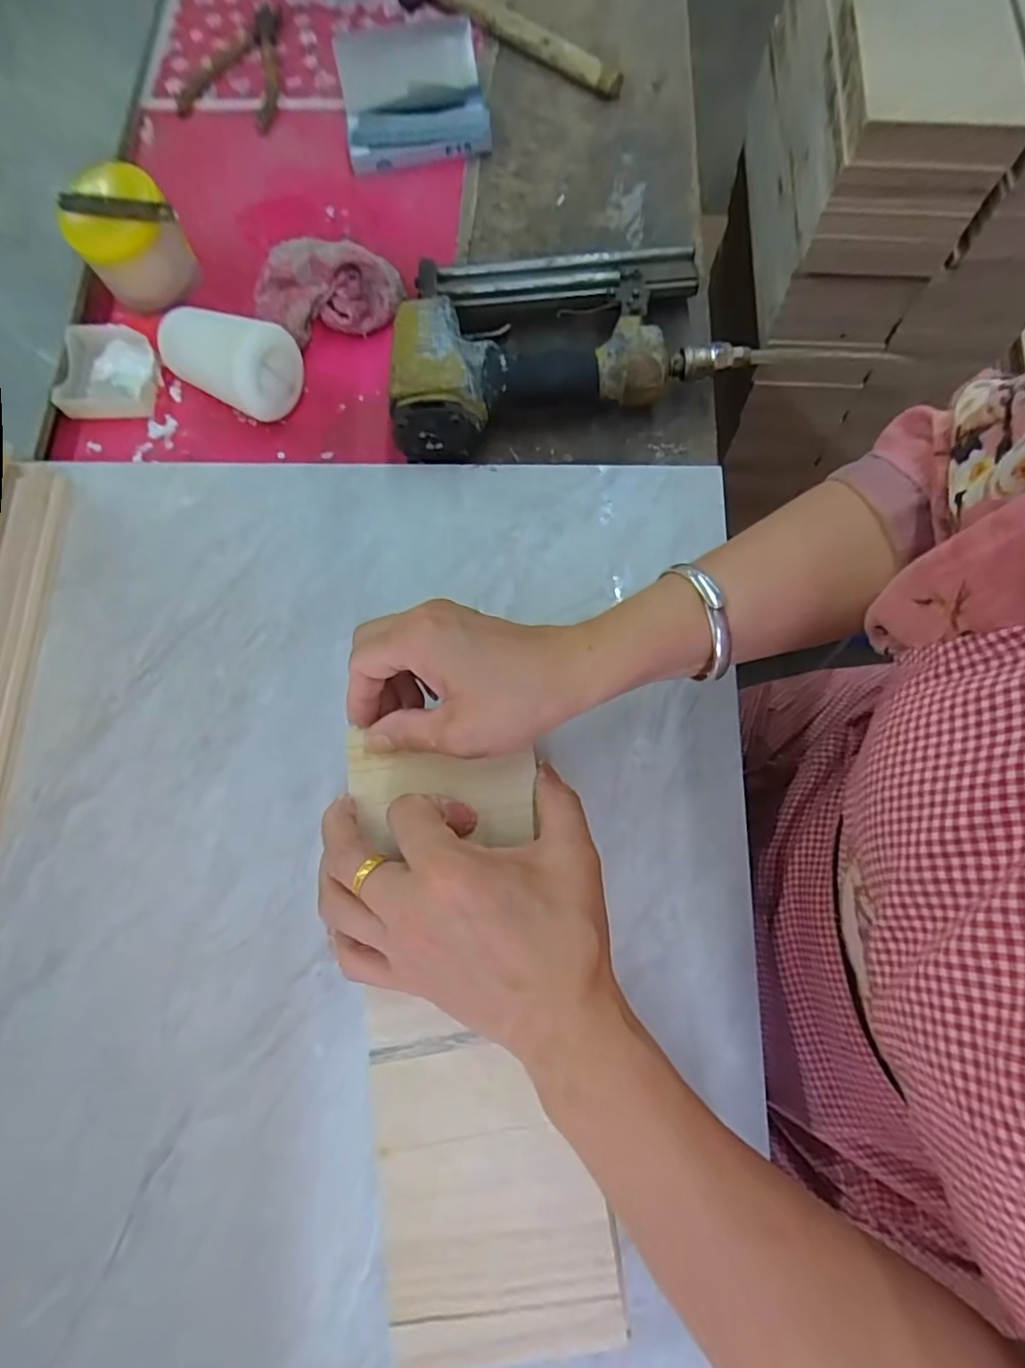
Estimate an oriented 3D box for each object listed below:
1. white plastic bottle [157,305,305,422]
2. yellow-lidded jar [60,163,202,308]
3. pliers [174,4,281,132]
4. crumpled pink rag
[{"bbox_3d":[-0.208,-0.242,0.450,0.081,0.066,0.062,27,78,8],"label":"white plastic bottle"},{"bbox_3d":[-0.304,-0.353,0.478,0.077,0.065,0.072,0,75,2],"label":"yellow-lidded jar"},{"bbox_3d":[-0.255,-0.592,0.569,0.101,0.010,0.149,12,76,5],"label":"pliers"},{"bbox_3d":[-0.150,-0.310,0.478,0.107,0.044,0.069,15,76,6],"label":"crumpled pink rag"}]

